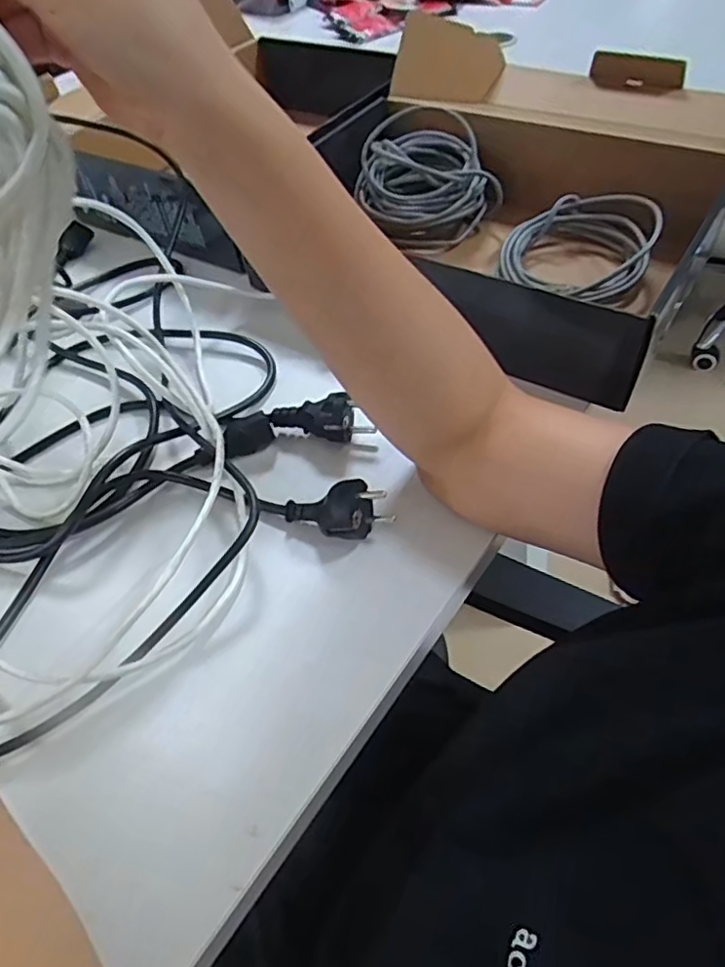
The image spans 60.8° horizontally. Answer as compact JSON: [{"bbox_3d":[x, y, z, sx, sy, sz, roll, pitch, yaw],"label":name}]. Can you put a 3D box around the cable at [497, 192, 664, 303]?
[{"bbox_3d":[0.177,-0.200,0.510,0.116,0.050,0.105,19,54,20],"label":"cable"}]

